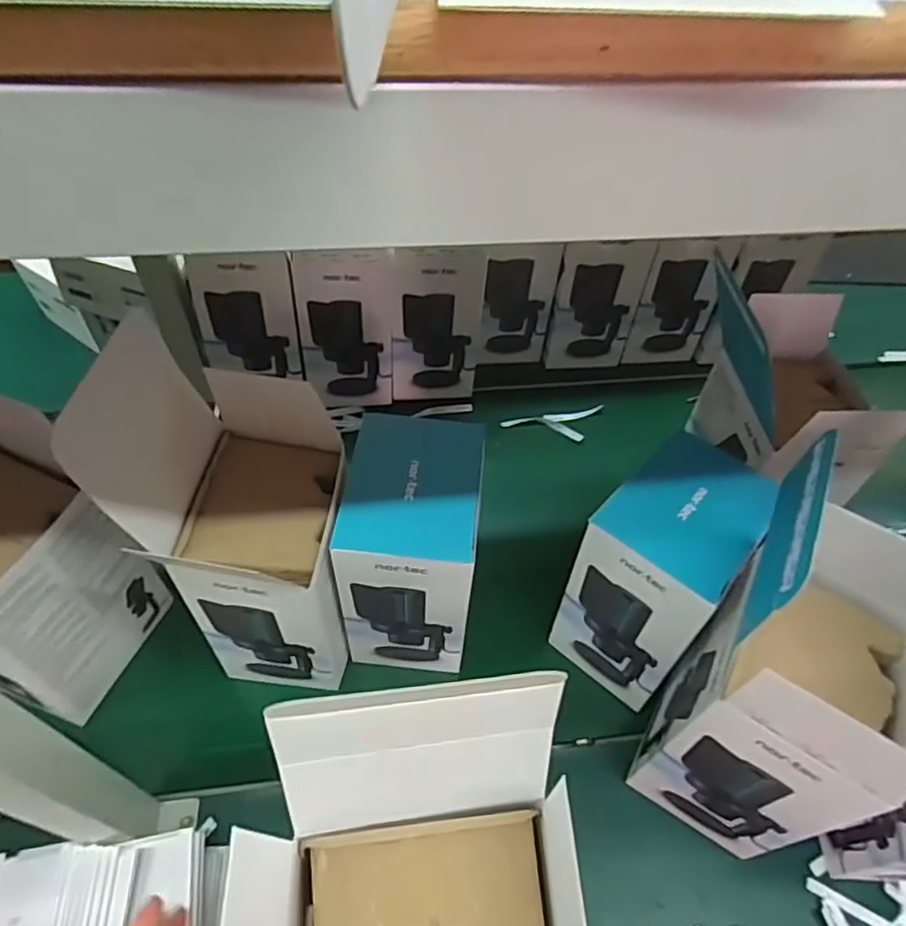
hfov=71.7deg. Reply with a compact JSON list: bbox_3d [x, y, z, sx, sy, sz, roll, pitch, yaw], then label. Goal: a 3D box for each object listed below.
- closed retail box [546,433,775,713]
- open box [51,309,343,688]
[{"bbox_3d":[0.195,0.111,0.612,0.114,0.230,0.141,36,59,23],"label":"closed retail box"},{"bbox_3d":[-0.180,0.051,0.549,0.159,0.329,0.159,3,52,0],"label":"open box"}]

